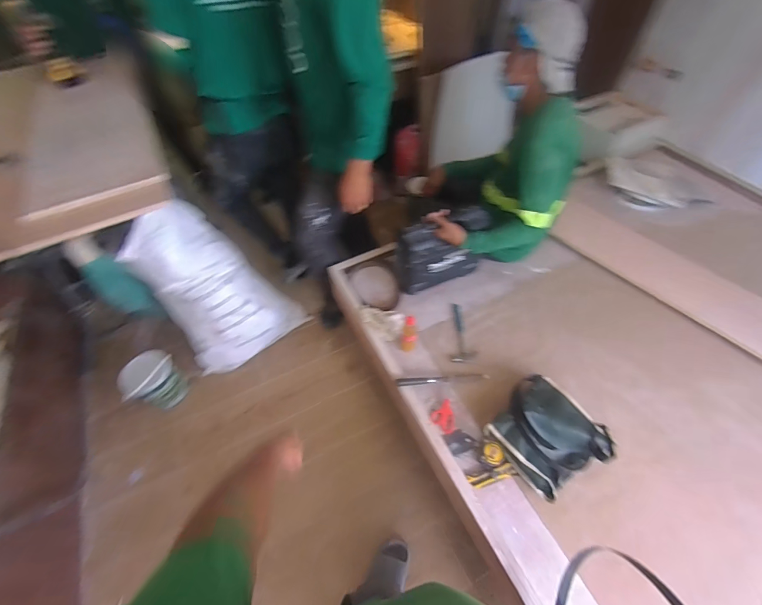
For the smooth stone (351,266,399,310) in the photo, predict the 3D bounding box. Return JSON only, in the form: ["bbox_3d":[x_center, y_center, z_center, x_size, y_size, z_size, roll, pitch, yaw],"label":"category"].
[{"bbox_3d":[-0.027,-0.063,1.392,0.171,0.075,0.188,-16,55,-10],"label":"smooth stone"}]

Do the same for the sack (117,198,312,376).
[{"bbox_3d":[-0.664,-0.061,1.409,0.489,0.651,0.330,-38,62,-23],"label":"sack"}]

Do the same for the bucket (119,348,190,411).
[{"bbox_3d":[-0.959,0.322,1.435,0.192,0.211,0.193,-1,54,1],"label":"bucket"}]

